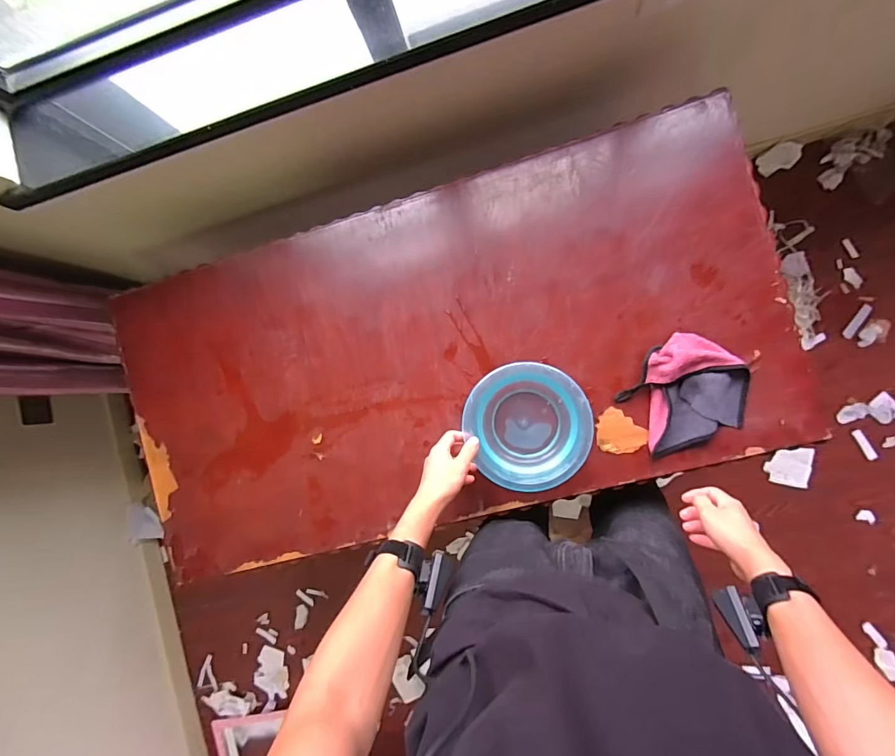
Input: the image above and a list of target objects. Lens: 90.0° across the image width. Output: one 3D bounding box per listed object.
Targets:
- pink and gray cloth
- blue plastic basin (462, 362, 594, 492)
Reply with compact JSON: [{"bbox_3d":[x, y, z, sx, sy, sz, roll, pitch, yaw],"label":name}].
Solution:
[{"bbox_3d":[0.384,0.024,0.719,0.181,0.038,0.169,-35,86,7],"label":"pink and gray cloth"},{"bbox_3d":[0.133,0.077,0.737,0.185,0.065,0.196,0,91,8],"label":"blue plastic basin"}]

